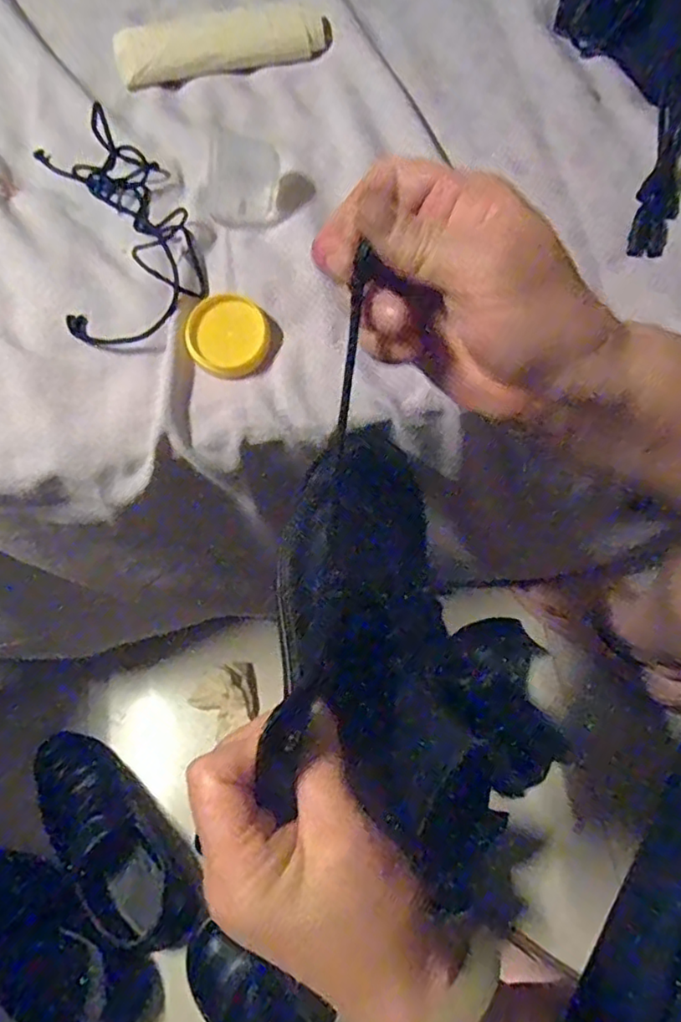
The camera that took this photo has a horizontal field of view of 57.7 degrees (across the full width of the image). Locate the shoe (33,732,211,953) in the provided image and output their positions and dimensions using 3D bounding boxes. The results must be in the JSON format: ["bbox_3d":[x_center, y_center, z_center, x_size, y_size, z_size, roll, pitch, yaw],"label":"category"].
[{"bbox_3d":[-0.286,0.378,0.751,0.100,0.065,0.234,-37,71,-10],"label":"shoe"}]

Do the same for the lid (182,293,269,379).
[{"bbox_3d":[-0.078,-0.120,0.424,0.056,0.010,0.053,0,88,8],"label":"lid"}]

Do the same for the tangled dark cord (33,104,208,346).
[{"bbox_3d":[-0.167,-0.218,0.454,0.097,0.030,0.204,-20,68,-4],"label":"tangled dark cord"}]

